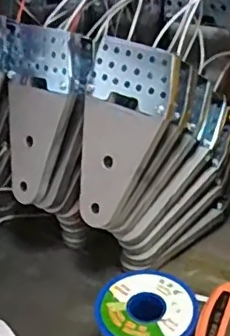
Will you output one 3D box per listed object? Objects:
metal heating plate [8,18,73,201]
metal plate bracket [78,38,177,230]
[{"bbox_3d":[-0.063,-0.041,0.455,0.062,0.134,0.009,15,12,38],"label":"metal heating plate"},{"bbox_3d":[0.001,-0.024,0.428,0.069,0.133,0.015,24,15,30],"label":"metal plate bracket"}]

